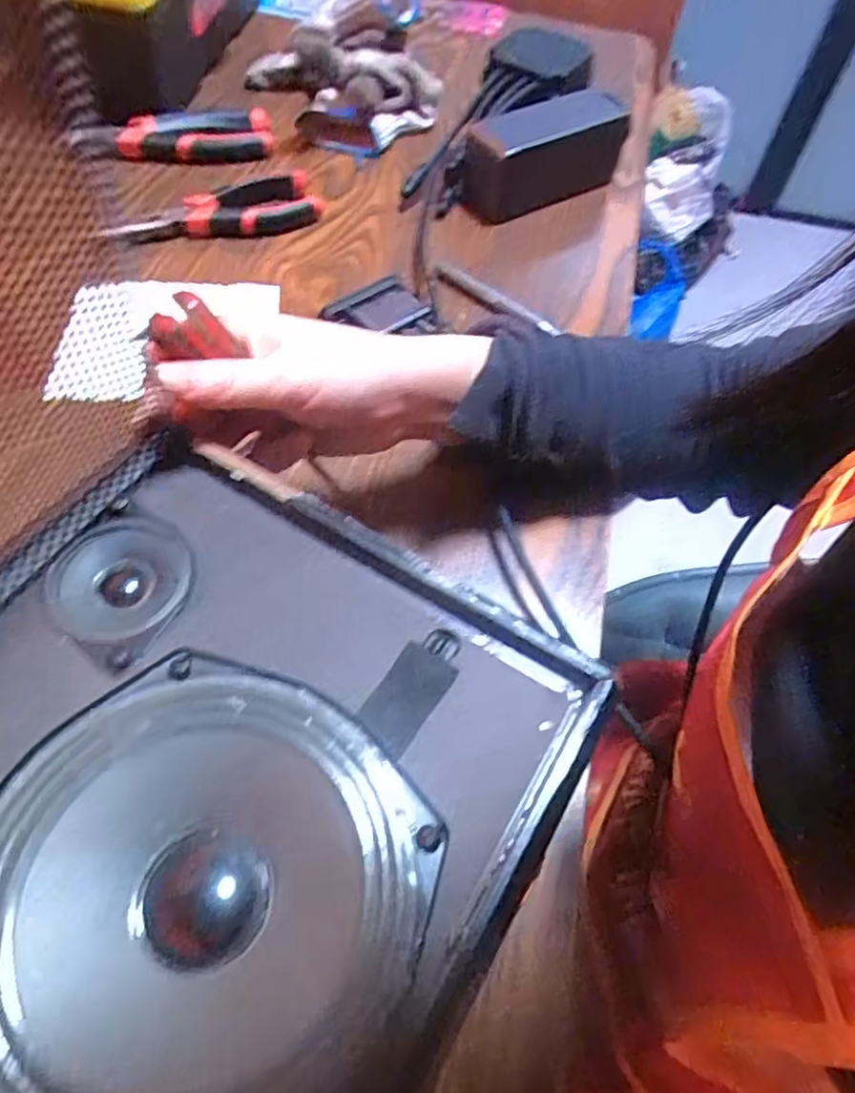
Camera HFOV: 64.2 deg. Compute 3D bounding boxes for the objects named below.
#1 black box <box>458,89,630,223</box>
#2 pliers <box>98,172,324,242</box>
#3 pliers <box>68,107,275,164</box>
[{"bbox_3d":[0.087,-0.300,0.521,0.136,0.058,0.054,-32,65,-22],"label":"black box"},{"bbox_3d":[-0.157,-0.249,0.505,0.153,0.018,0.059,-13,59,-12],"label":"pliers"},{"bbox_3d":[-0.201,-0.326,0.548,0.151,0.021,0.064,-14,59,-13],"label":"pliers"}]

